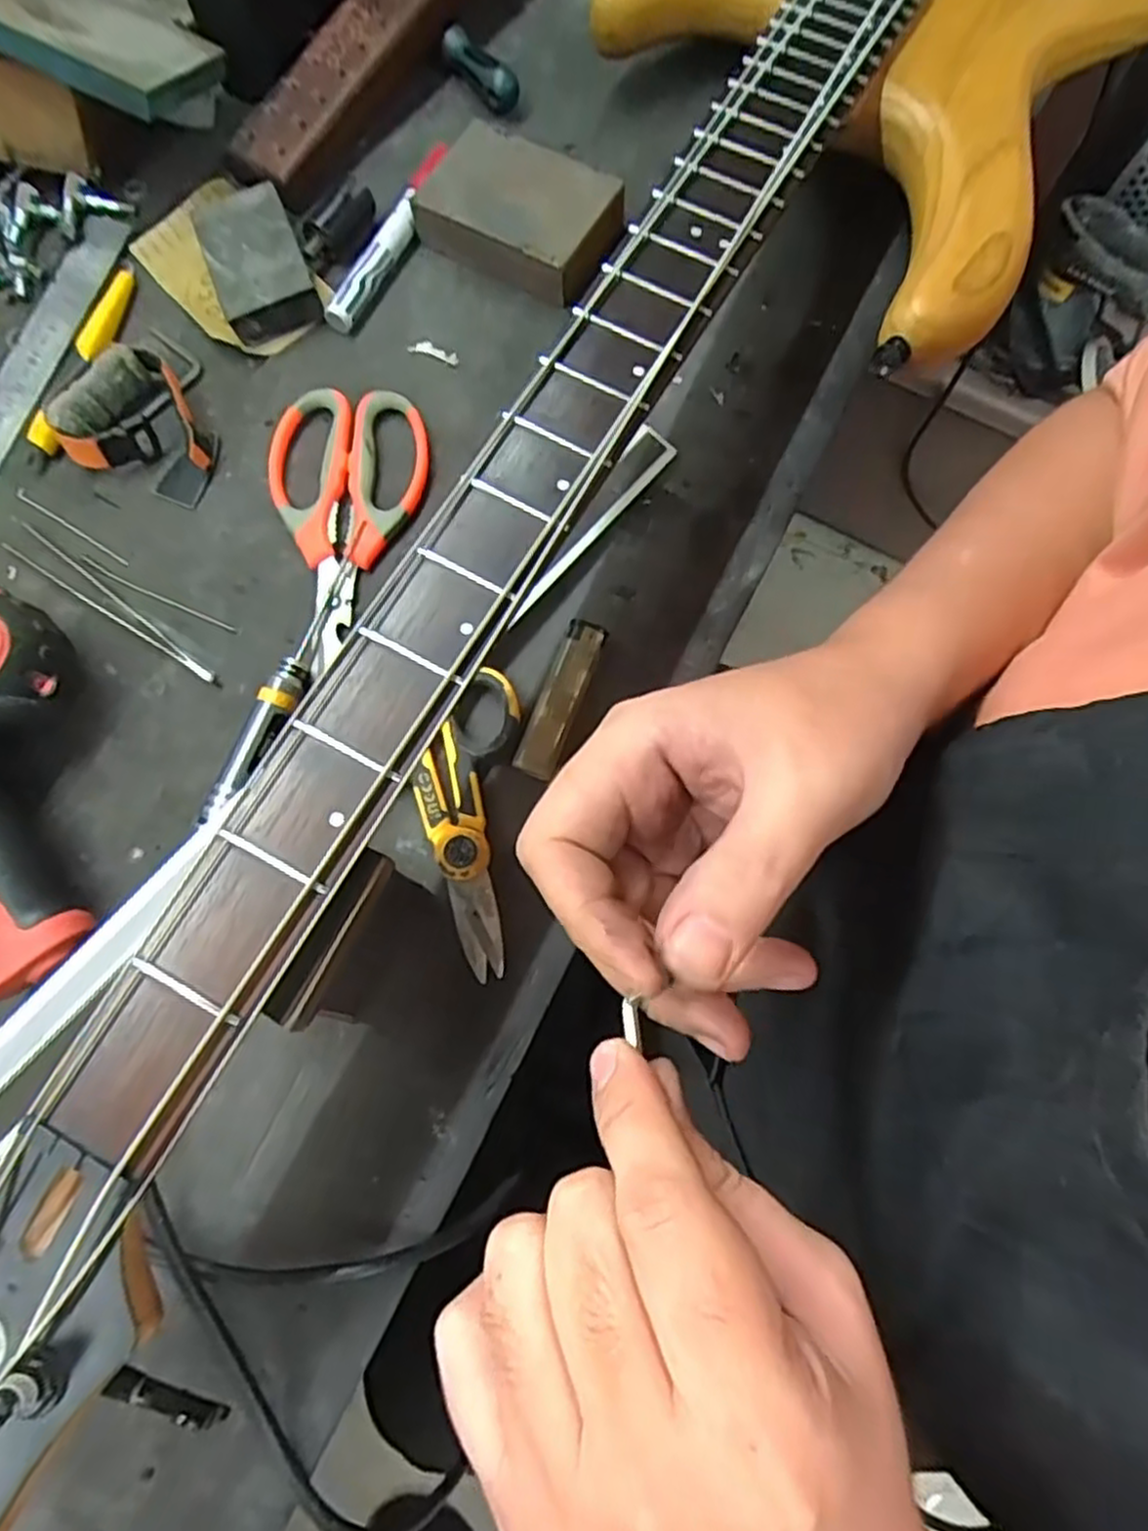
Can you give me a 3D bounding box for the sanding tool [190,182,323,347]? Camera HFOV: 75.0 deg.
[{"bbox_3d":[-0.179,-0.284,0.421,0.050,0.024,0.099,-22,75,-6],"label":"sanding tool"}]

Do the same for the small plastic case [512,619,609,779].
[{"bbox_3d":[-0.006,-0.033,0.356,0.019,0.010,0.079,20,75,6],"label":"small plastic case"}]

